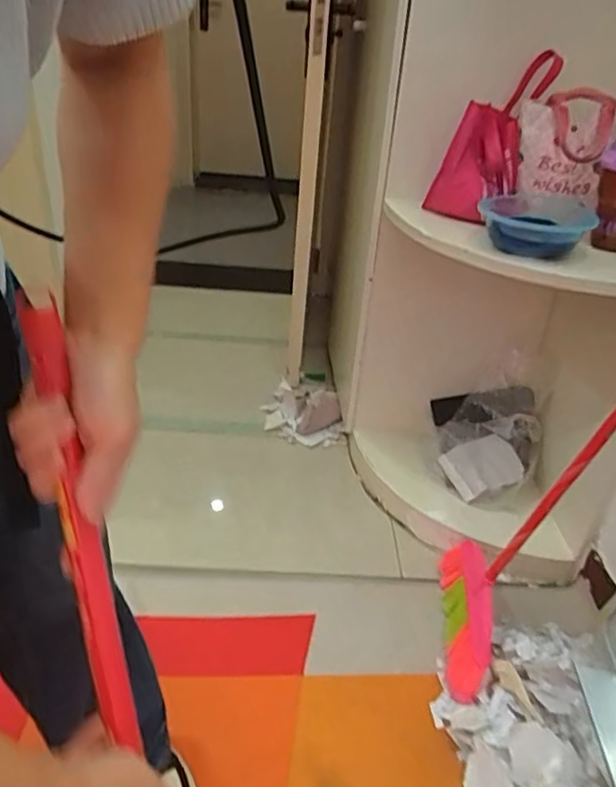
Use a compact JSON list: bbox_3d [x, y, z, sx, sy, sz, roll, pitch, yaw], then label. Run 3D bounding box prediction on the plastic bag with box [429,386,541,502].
[{"bbox_3d":[0.423,0.109,1.429,0.240,0.090,0.276,-7,61,13],"label":"plastic bag with box"}]

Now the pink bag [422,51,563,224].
[{"bbox_3d":[0.365,-0.494,1.183,0.127,0.340,0.092,34,6,36],"label":"pink bag"}]

